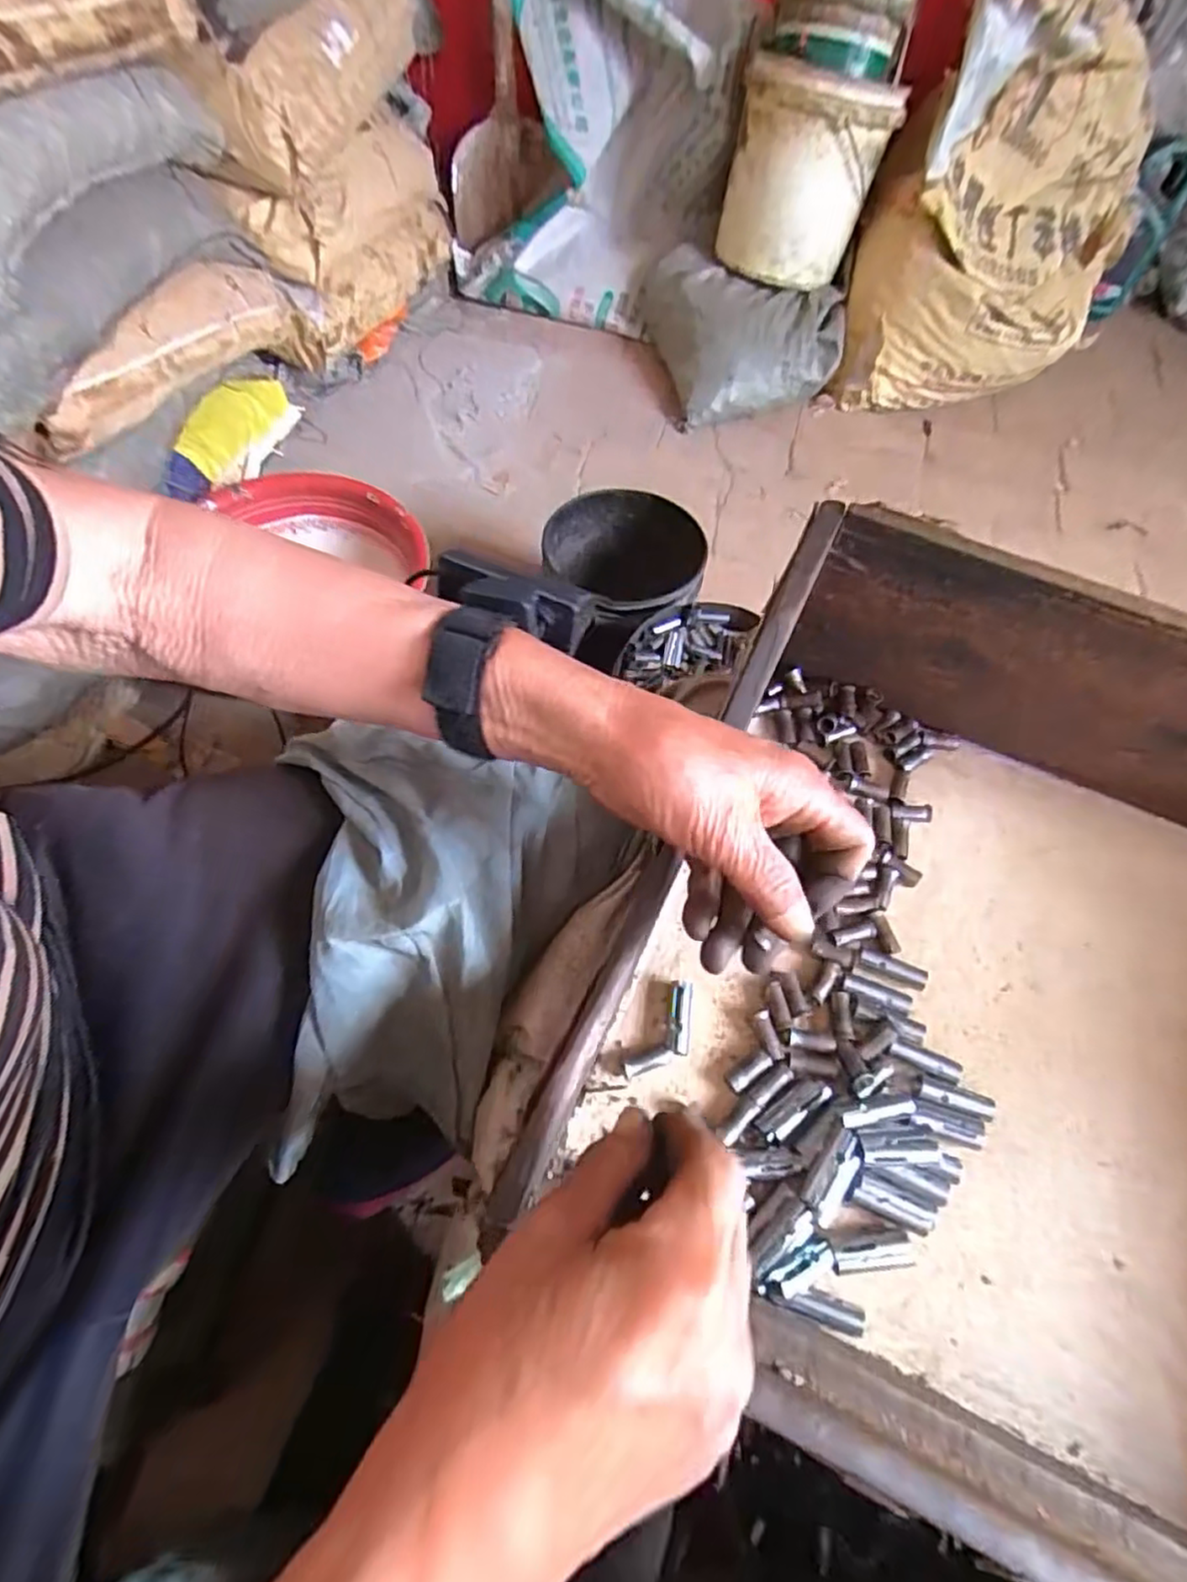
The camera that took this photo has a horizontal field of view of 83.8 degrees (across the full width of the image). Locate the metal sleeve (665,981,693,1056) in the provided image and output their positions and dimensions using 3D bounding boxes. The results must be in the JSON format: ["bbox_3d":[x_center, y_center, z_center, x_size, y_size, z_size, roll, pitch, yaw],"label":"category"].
[{"bbox_3d":[0.046,0.121,0.354,0.013,0.009,0.038,9,61,2],"label":"metal sleeve"}]

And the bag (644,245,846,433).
[{"bbox_3d":[0.292,-0.860,1.261,0.337,0.173,0.312,-13,65,-10],"label":"bag"}]

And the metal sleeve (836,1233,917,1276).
[{"bbox_3d":[0.127,0.211,0.301,0.037,0.009,0.014,-3,61,-5],"label":"metal sleeve"}]

